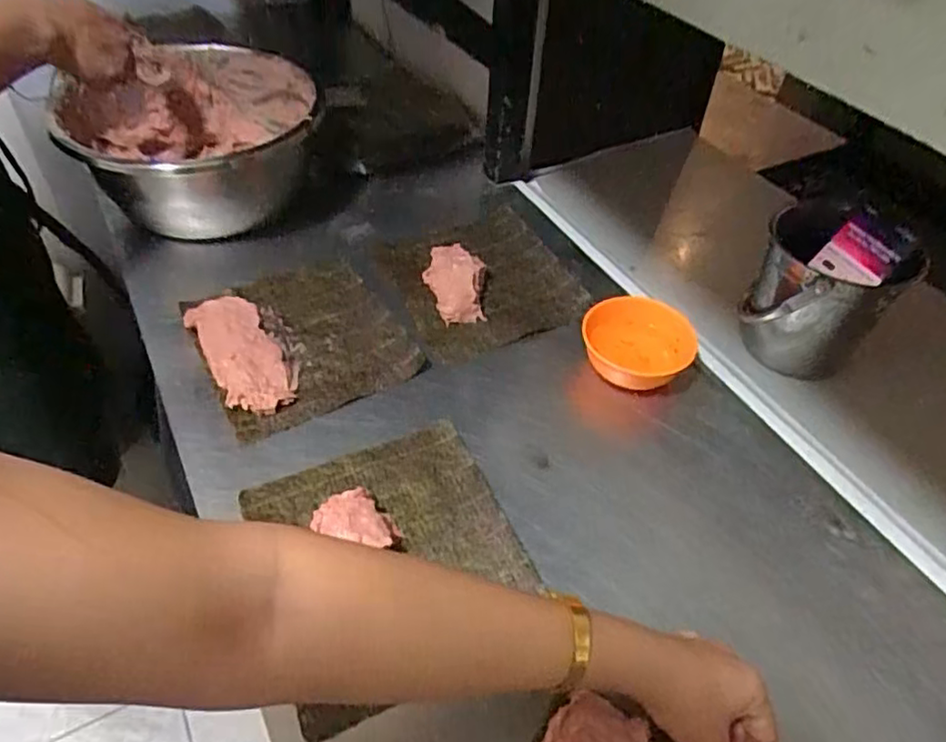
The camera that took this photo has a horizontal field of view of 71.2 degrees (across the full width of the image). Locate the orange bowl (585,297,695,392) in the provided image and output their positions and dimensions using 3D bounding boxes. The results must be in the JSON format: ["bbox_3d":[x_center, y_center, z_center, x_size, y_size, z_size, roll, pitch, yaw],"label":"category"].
[{"bbox_3d":[0.158,-0.026,0.637,0.106,0.049,0.084,18,49,15],"label":"orange bowl"}]

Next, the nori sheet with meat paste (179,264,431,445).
[{"bbox_3d":[-0.175,-0.038,0.664,0.185,0.022,0.208,-24,52,-23],"label":"nori sheet with meat paste"}]

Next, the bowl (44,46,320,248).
[{"bbox_3d":[-0.353,-0.283,0.811,0.283,0.150,0.283,1,47,-1],"label":"bowl"}]

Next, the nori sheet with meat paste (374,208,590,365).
[{"bbox_3d":[0.008,-0.112,0.730,0.192,0.029,0.205,-15,49,-16],"label":"nori sheet with meat paste"}]

